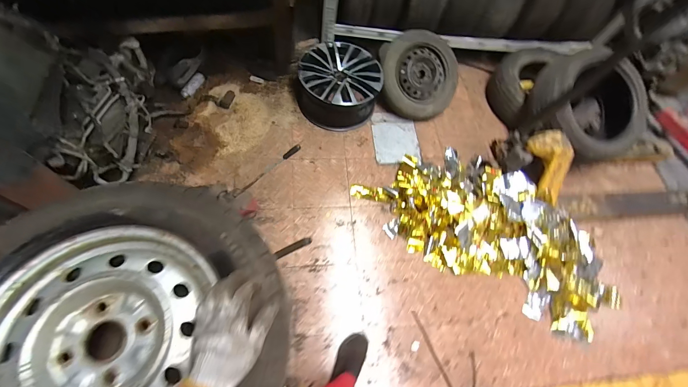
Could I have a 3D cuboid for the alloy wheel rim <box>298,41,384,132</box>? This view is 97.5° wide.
[{"bbox_3d":[-0.017,-0.585,1.660,0.412,0.282,0.379,16,69,5],"label":"alloy wheel rim"}]

